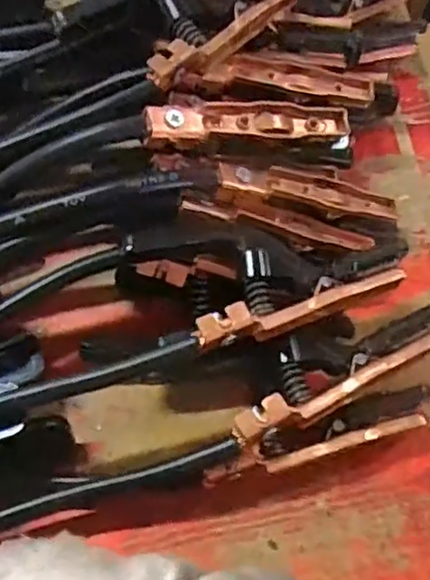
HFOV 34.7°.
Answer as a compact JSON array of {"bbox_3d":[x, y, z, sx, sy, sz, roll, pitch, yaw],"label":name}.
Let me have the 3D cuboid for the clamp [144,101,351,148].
[{"bbox_3d":[0.015,-0.074,0.304,0.098,0.010,0.018,-8,64,-23],"label":"clamp"}]

